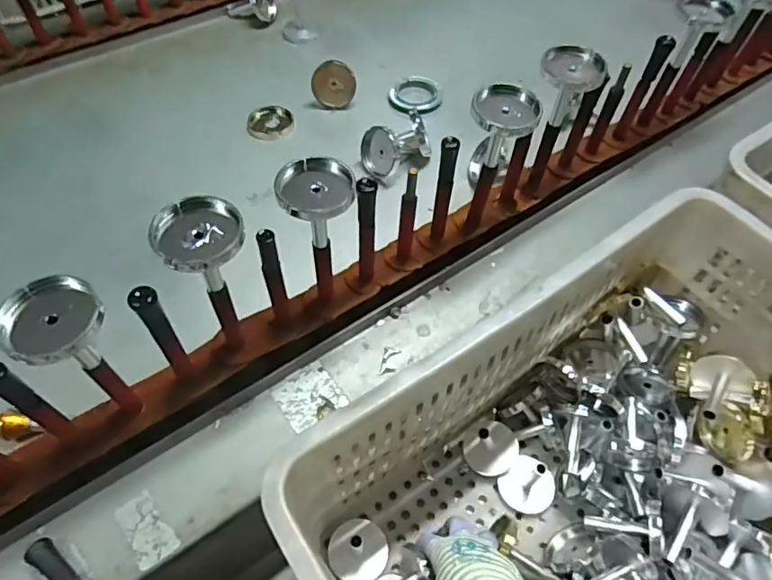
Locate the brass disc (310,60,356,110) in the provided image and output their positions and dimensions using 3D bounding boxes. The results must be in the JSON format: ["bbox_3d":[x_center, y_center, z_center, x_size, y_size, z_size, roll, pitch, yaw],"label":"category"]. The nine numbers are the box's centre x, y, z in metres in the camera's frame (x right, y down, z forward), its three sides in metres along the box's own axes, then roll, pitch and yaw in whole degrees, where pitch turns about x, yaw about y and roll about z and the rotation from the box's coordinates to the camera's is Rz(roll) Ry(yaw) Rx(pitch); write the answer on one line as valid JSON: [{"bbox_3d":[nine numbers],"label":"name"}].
[{"bbox_3d":[-0.079,-0.306,0.791,0.063,0.066,0.013,13,15,5],"label":"brass disc"}]

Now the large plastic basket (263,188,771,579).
[{"bbox_3d":[0.238,0.196,0.519,0.570,0.290,0.343,-30,61,-19],"label":"large plastic basket"}]

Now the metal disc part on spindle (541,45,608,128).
[{"bbox_3d":[0.192,-0.210,0.568,0.065,0.076,0.052,18,57,11],"label":"metal disc part on spindle"}]

